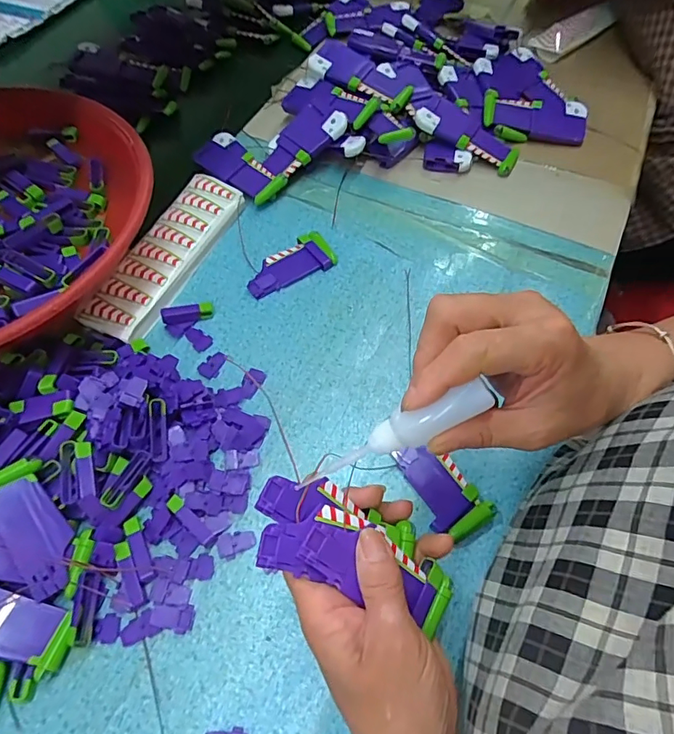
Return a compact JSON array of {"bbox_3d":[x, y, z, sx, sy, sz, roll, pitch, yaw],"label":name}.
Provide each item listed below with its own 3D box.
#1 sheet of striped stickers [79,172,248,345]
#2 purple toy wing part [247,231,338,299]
[{"bbox_3d":[-0.162,-0.108,0.468,0.059,0.027,0.194,22,62,12],"label":"sheet of striped stickers"},{"bbox_3d":[-0.046,-0.098,0.472,0.089,0.012,0.043,-29,64,-16],"label":"purple toy wing part"}]

